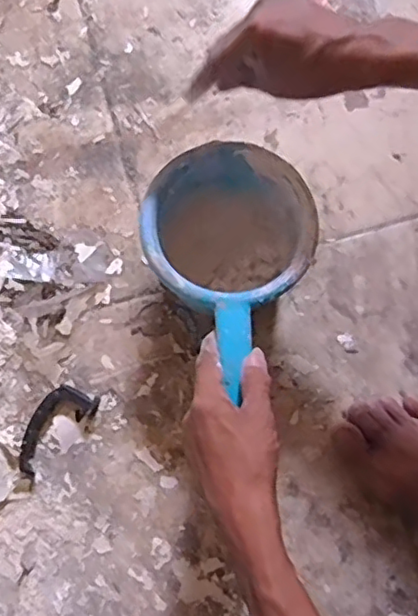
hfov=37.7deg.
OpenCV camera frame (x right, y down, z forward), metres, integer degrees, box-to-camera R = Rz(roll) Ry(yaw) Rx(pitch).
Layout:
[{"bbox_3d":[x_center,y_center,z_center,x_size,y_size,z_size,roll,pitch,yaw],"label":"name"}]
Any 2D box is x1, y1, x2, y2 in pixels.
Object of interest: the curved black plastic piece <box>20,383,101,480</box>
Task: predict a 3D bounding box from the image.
[{"bbox_3d":[-0.146,0.111,0.567,0.042,0.018,0.091,40,80,7],"label":"curved black plastic piece"}]

